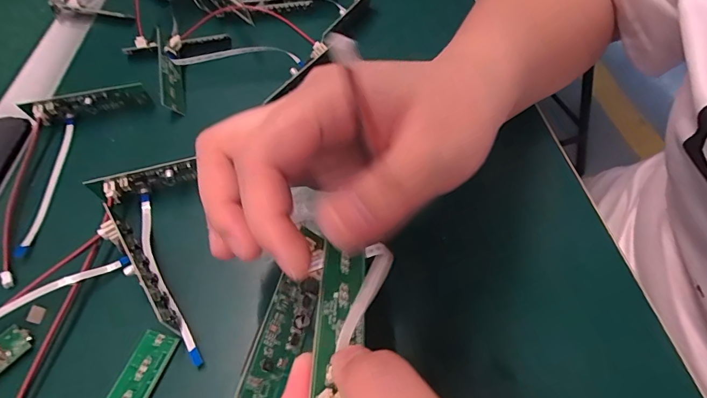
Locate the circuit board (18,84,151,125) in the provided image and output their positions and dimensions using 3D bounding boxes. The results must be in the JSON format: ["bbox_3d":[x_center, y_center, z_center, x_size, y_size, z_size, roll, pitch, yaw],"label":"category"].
[{"bbox_3d":[-0.187,-0.065,0.295,0.082,0.022,0.008,-12,51,-4],"label":"circuit board"}]

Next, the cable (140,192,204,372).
[{"bbox_3d":[-0.099,0.036,0.216,0.009,0.009,0.113,-26,53,-15],"label":"cable"}]

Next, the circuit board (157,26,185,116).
[{"bbox_3d":[-0.137,-0.097,0.314,0.006,0.018,0.083,-34,57,25],"label":"circuit board"}]

